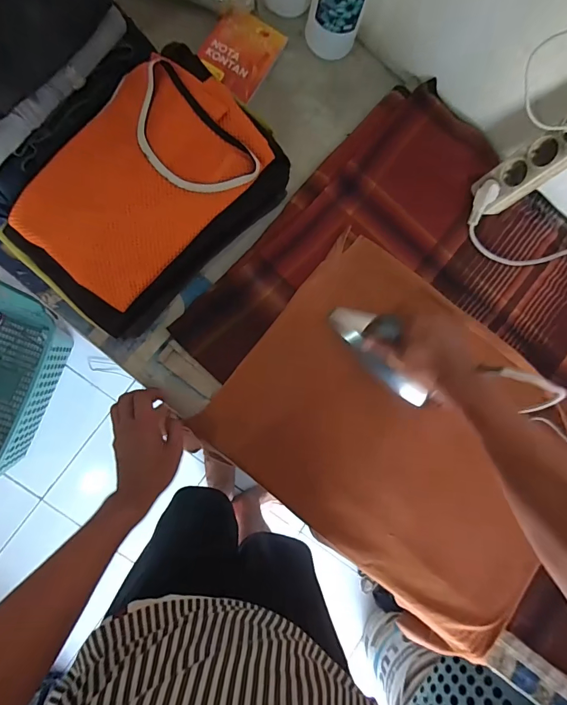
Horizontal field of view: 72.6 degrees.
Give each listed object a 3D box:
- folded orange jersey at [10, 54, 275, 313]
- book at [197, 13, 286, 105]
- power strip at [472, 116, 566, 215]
[{"bbox_3d":[-0.172,-0.219,0.484,0.183,0.032,0.296,42,82,-3],"label":"folded orange jersey"},{"bbox_3d":[-0.071,-0.488,0.627,0.108,0.005,0.139,29,82,-4],"label":"book"},{"bbox_3d":[0.375,-0.280,0.559,0.054,0.194,0.066,-40,92,-29],"label":"power strip"}]

